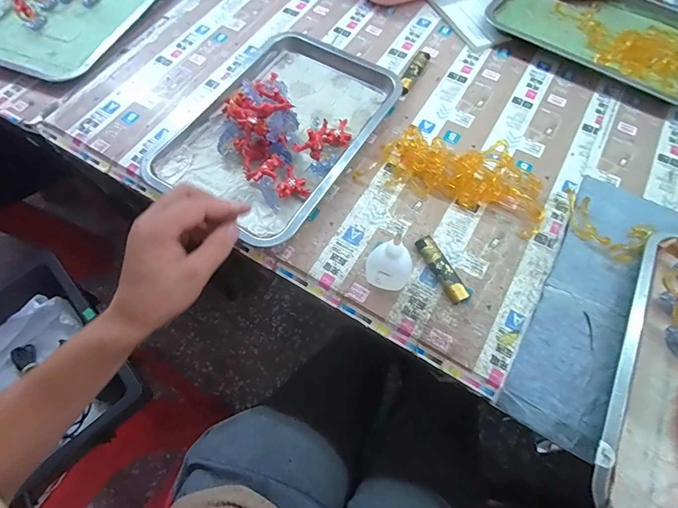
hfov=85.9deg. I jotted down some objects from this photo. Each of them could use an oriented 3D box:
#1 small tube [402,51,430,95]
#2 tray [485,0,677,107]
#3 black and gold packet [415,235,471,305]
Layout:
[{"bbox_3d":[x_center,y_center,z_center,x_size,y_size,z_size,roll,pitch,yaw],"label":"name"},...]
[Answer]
[{"bbox_3d":[0.105,-0.254,0.508,0.021,0.013,0.097,24,67,12],"label":"small tube"},{"bbox_3d":[0.391,-0.335,0.537,0.302,0.029,0.186,34,69,15],"label":"tray"},{"bbox_3d":[0.108,0.016,0.384,0.020,0.013,0.078,-25,67,-11],"label":"black and gold packet"}]

